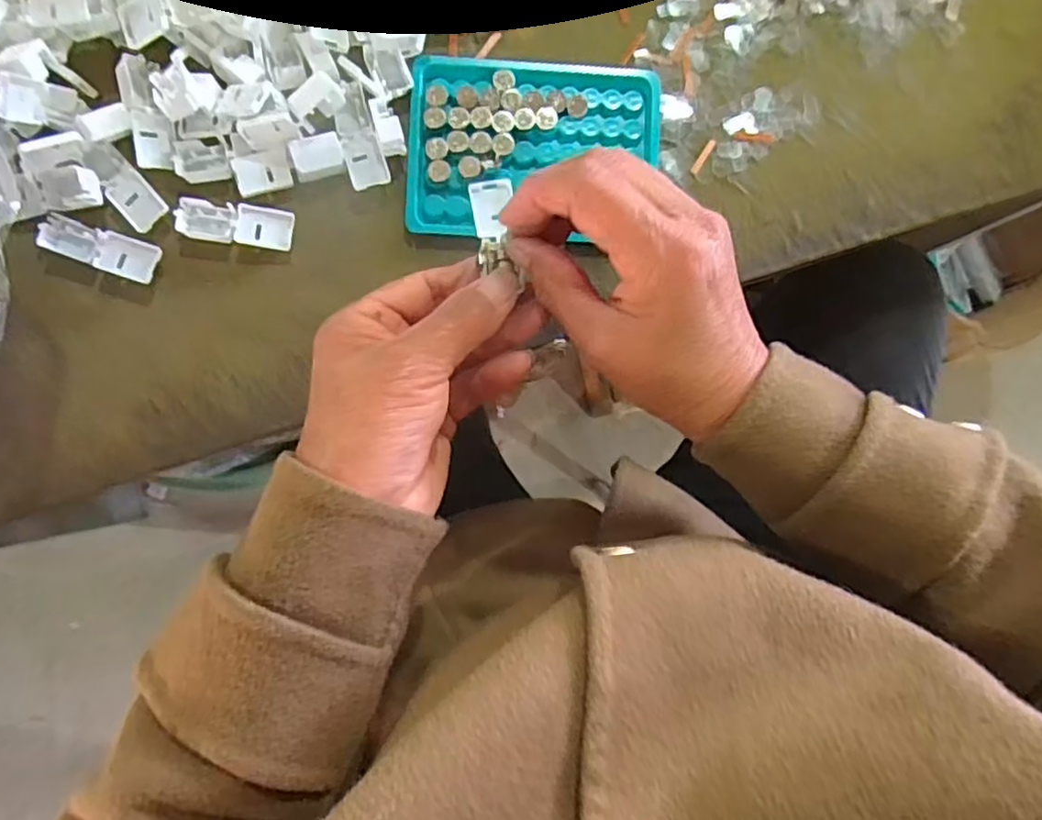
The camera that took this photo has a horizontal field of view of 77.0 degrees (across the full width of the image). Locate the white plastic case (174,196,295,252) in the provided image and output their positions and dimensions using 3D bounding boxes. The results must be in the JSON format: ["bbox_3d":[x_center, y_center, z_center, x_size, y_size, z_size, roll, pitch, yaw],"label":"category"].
[{"bbox_3d":[-0.142,-0.093,0.327,0.055,0.007,0.019,8,90,-5],"label":"white plastic case"}]

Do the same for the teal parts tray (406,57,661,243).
[{"bbox_3d":[0.008,-0.136,0.340,0.129,0.007,0.091,1,90,-5],"label":"teal parts tray"}]

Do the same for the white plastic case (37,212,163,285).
[{"bbox_3d":[-0.204,-0.078,0.319,0.053,0.009,0.020,18,89,-5],"label":"white plastic case"}]

